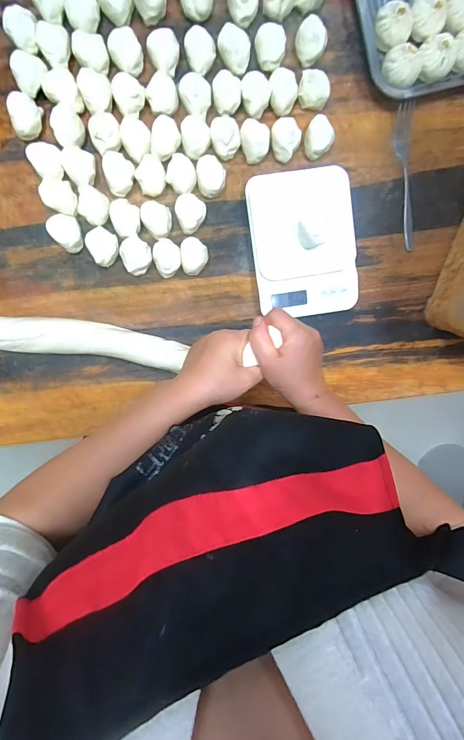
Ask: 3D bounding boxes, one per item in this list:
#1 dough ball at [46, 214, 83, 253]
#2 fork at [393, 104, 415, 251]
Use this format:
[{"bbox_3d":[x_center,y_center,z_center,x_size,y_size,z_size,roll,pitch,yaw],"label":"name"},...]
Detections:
[{"bbox_3d":[-0.232,-0.195,0.507,0.052,0.026,0.039,44,93,-8],"label":"dough ball"},{"bbox_3d":[0.259,-0.284,0.530,0.029,0.017,0.197,-5,98,-3],"label":"fork"}]

